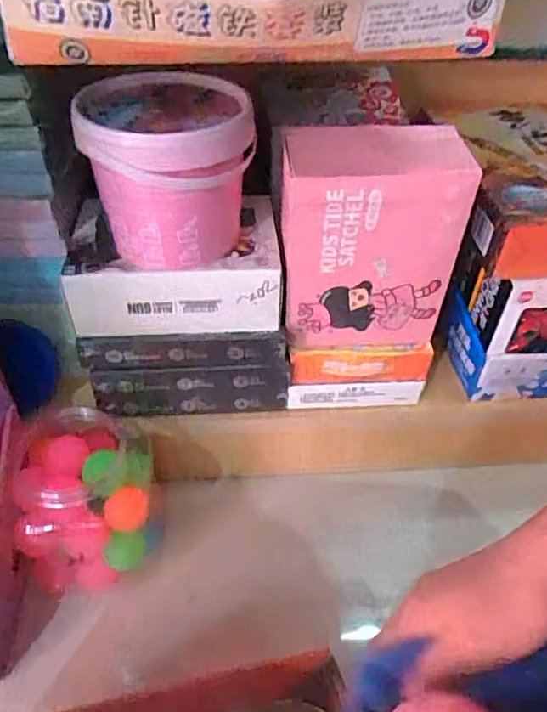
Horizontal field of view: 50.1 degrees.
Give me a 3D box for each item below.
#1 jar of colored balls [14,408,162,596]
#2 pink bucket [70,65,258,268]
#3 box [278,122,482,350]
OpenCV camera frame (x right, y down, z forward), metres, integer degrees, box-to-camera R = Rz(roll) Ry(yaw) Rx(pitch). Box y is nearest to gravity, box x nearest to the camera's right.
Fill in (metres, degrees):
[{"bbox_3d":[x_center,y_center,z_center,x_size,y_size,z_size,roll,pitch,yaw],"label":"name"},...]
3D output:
[{"bbox_3d":[-0.172,0.140,0.559,0.121,0.150,0.127,-5,44,-7],"label":"jar of colored balls"},{"bbox_3d":[-0.082,-0.144,0.468,0.123,0.118,0.108,-6,45,-8],"label":"pink bucket"},{"bbox_3d":[0.081,-0.100,0.509,0.149,0.199,0.063,-3,44,-5],"label":"box"}]

